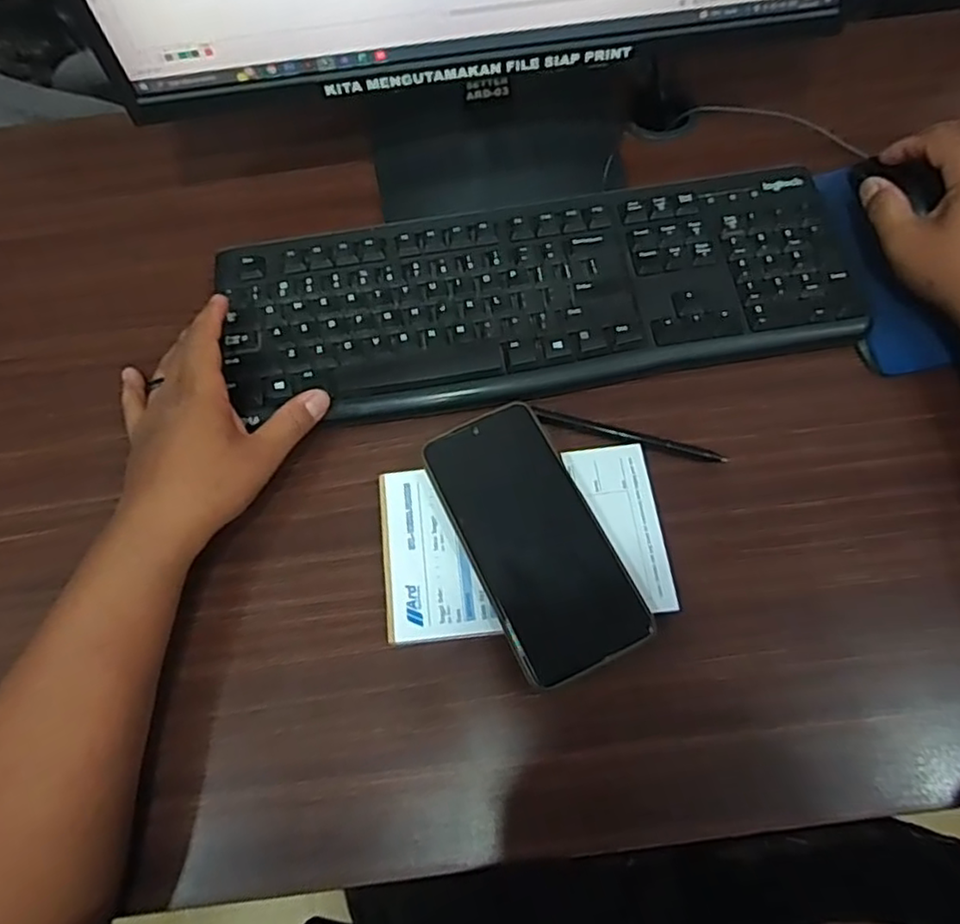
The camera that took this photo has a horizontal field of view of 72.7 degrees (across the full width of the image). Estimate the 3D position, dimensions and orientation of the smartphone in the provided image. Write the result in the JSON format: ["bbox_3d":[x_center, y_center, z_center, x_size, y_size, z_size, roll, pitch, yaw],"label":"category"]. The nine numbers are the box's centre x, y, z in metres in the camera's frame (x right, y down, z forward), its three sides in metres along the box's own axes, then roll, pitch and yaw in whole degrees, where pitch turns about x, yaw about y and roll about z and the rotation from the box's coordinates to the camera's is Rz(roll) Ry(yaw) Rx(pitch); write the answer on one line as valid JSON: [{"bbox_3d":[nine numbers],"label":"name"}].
[{"bbox_3d":[0.031,0.042,0.386,0.078,0.014,0.159,-25,69,-7],"label":"smartphone"}]

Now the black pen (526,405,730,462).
[{"bbox_3d":[0.095,-0.017,0.420,0.123,0.004,0.007,15,70,9],"label":"black pen"}]

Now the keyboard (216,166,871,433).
[{"bbox_3d":[0.039,-0.119,0.453,0.419,0.018,0.150,-8,74,0],"label":"keyboard"}]

